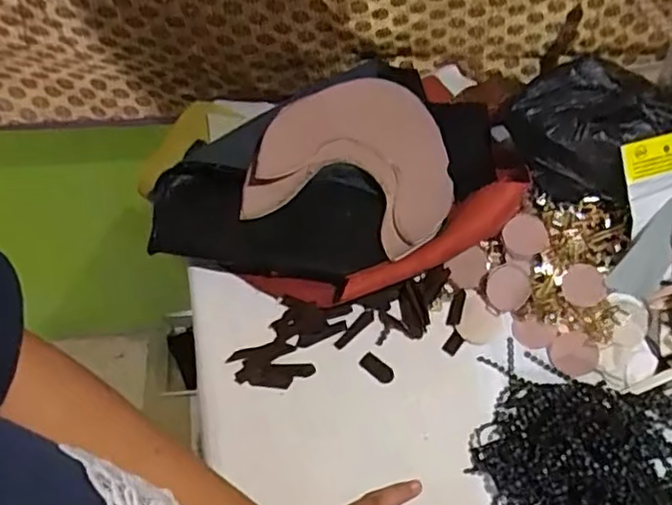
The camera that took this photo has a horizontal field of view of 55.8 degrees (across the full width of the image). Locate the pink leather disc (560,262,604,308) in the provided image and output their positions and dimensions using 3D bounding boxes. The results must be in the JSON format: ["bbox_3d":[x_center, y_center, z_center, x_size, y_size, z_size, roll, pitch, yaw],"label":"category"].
[{"bbox_3d":[0.194,0.026,0.498,0.032,0.004,0.034,-2,70,6],"label":"pink leather disc"}]

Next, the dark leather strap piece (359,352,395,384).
[{"bbox_3d":[0.031,0.089,0.482,0.027,0.004,0.013,34,68,16],"label":"dark leather strap piece"}]

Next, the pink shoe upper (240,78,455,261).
[{"bbox_3d":[0.022,-0.081,0.538,0.162,0.017,0.165,22,67,-7],"label":"pink shoe upper"}]

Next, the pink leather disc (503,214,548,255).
[{"bbox_3d":[0.152,-0.015,0.511,0.035,0.004,0.036,0,63,0],"label":"pink leather disc"}]

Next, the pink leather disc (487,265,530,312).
[{"bbox_3d":[0.136,0.029,0.501,0.034,0.004,0.033,0,85,3],"label":"pink leather disc"}]

